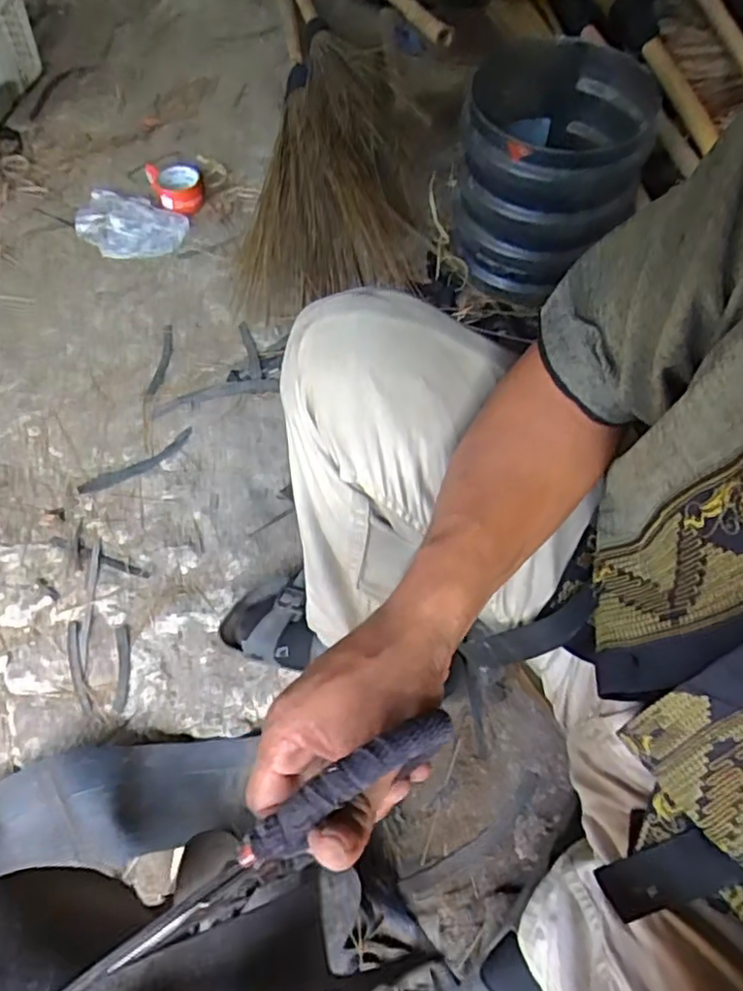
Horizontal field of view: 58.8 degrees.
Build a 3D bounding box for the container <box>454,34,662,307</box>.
[{"bbox_3d":[0.266,-0.500,1.029,0.260,0.250,0.276,3,59,1],"label":"container"}]

